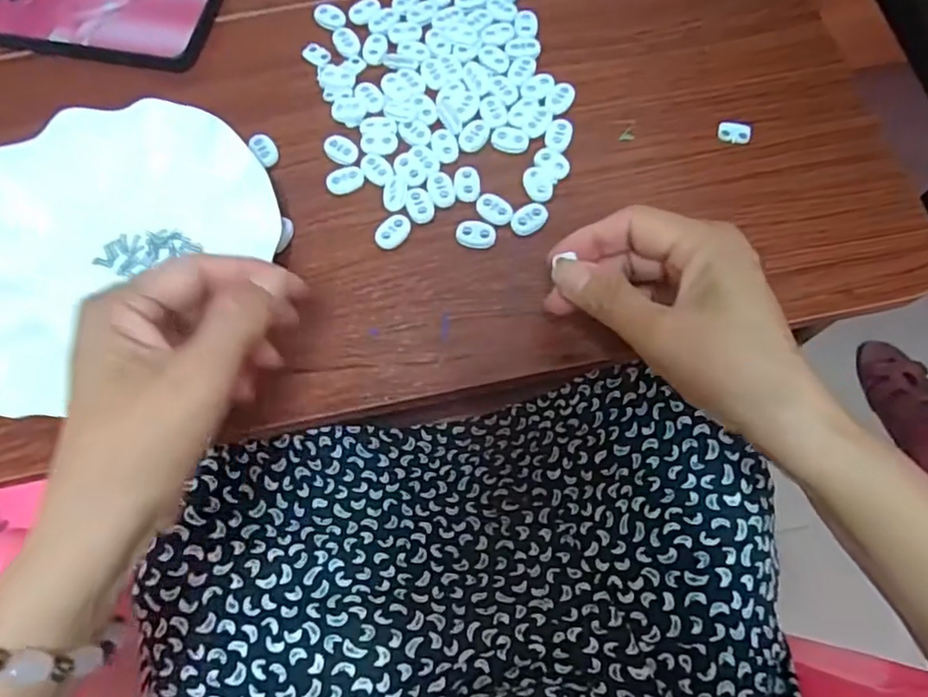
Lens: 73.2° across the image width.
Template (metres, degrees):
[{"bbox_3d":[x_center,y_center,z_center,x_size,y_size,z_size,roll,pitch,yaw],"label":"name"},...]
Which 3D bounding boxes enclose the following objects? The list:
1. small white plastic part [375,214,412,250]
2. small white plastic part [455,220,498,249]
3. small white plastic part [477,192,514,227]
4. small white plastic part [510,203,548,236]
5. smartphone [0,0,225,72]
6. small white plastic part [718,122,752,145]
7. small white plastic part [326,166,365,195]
[{"bbox_3d":[-0.041,-0.068,0.363,0.015,0.006,0.023,36,76,13],"label":"small white plastic part"},{"bbox_3d":[0.007,-0.065,0.361,0.022,0.006,0.016,10,72,5],"label":"small white plastic part"},{"bbox_3d":[0.017,-0.082,0.364,0.024,0.004,0.016,30,75,11],"label":"small white plastic part"},{"bbox_3d":[0.038,-0.076,0.361,0.023,0.004,0.015,-35,74,-10],"label":"small white plastic part"},{"bbox_3d":[-0.254,-0.235,0.423,0.165,0.008,0.087,12,72,6],"label":"smartphone"},{"bbox_3d":[0.165,-0.132,0.381,0.019,0.004,0.013,10,72,5],"label":"small white plastic part"},{"bbox_3d":[-0.072,-0.102,0.376,0.023,0.005,0.016,-15,71,-3],"label":"small white plastic part"}]

